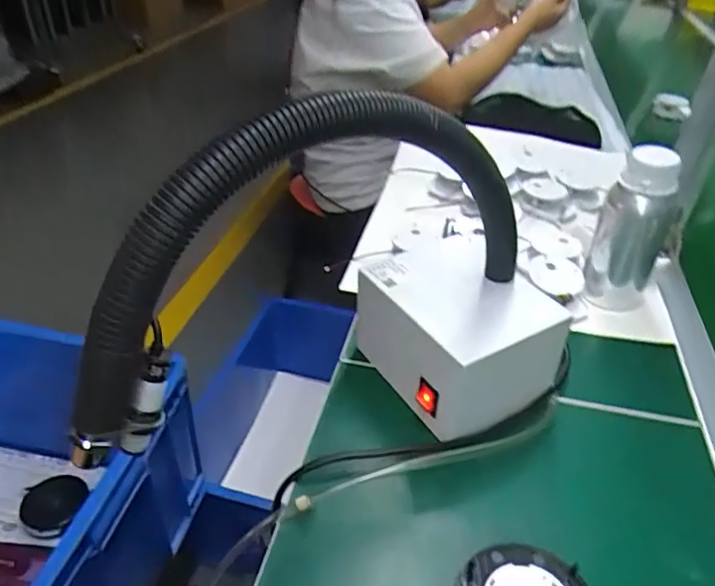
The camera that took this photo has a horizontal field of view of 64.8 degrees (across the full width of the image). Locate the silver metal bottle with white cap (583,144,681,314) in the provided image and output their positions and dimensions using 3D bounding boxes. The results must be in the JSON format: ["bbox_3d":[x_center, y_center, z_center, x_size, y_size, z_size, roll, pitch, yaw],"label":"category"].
[{"bbox_3d":[0.306,-0.070,0.629,0.076,0.174,0.055,23,41,23],"label":"silver metal bottle with white cap"}]

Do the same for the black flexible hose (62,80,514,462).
[{"bbox_3d":[-0.020,-0.042,0.382,0.368,0.169,0.051,-24,45,-31],"label":"black flexible hose"}]

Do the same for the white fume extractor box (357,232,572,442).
[{"bbox_3d":[0.087,0.025,0.529,0.127,0.102,0.165,-19,43,-27],"label":"white fume extractor box"}]

